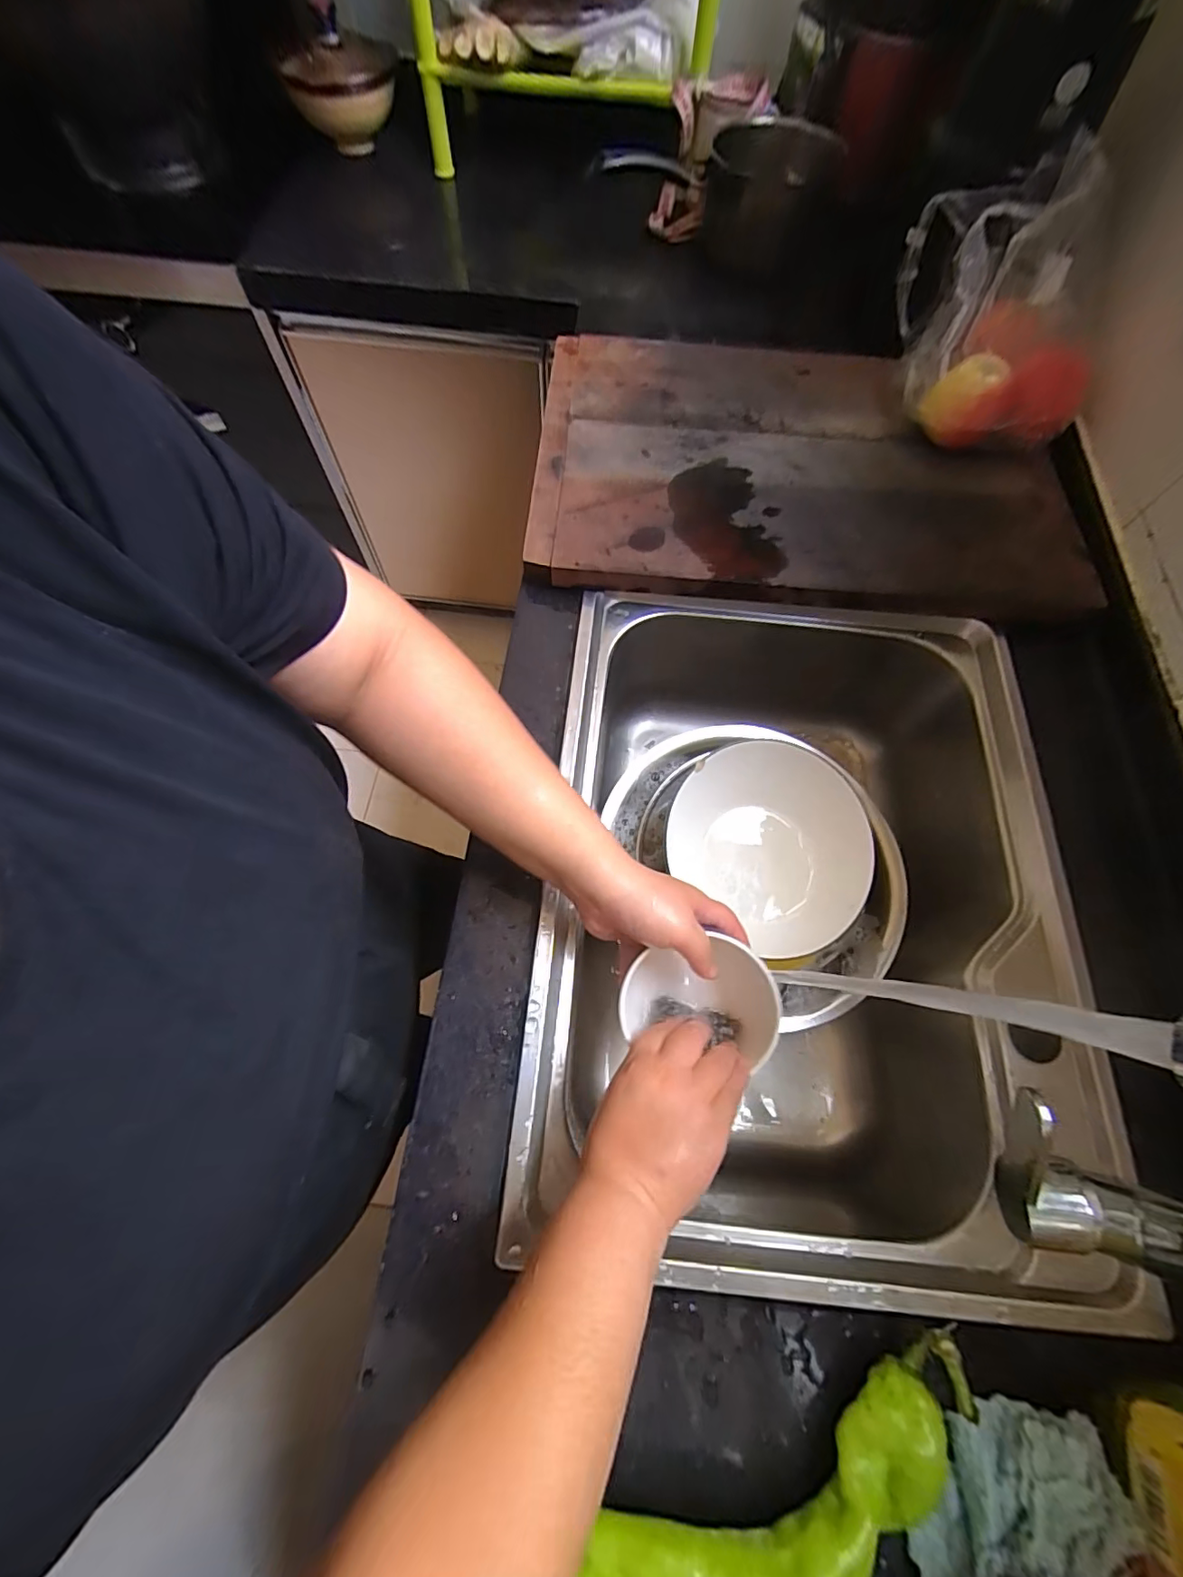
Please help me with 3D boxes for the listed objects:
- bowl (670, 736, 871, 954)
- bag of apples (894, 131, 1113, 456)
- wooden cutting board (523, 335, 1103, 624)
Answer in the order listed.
[{"bbox_3d":[0.174,0.047,0.522,0.178,0.068,0.166,1,67,-2],"label":"bowl"},{"bbox_3d":[0.446,-0.514,0.593,0.166,0.168,0.235,2,67,-1],"label":"bag of apples"},{"bbox_3d":[0.229,-0.373,0.616,0.566,0.029,0.389,5,67,0],"label":"wooden cutting board"}]

